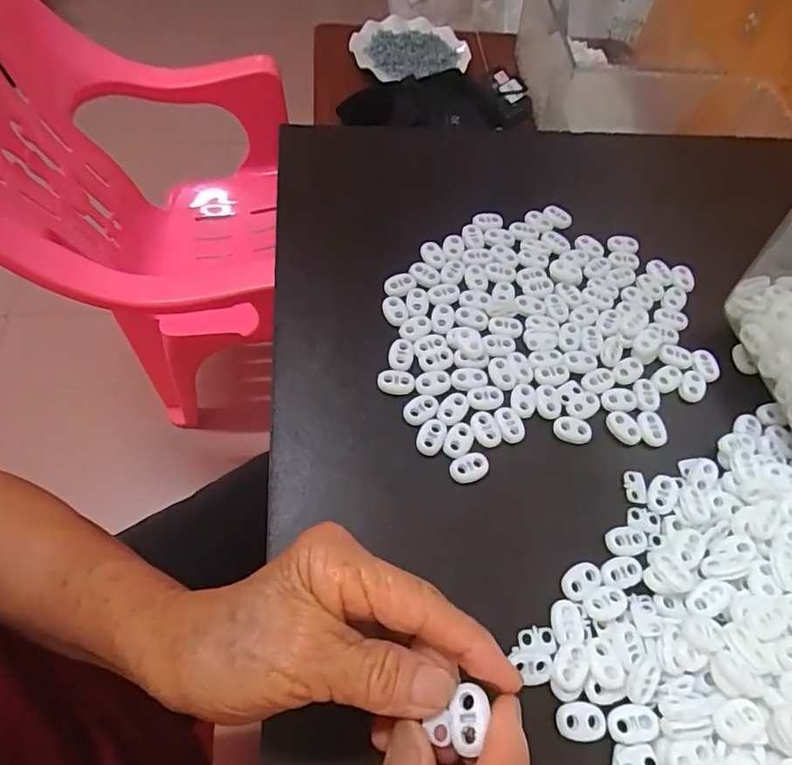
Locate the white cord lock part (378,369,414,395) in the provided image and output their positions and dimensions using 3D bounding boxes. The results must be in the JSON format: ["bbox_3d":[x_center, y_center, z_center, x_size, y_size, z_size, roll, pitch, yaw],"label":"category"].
[{"bbox_3d":[0.000,-0.001,0.317,0.022,0.004,0.015,2,61,-4],"label":"white cord lock part"}]

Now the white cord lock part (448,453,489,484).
[{"bbox_3d":[0.042,0.048,0.295,0.022,0.004,0.015,-18,64,-14],"label":"white cord lock part"}]

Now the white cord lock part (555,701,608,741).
[{"bbox_3d":[0.086,0.157,0.242,0.022,0.004,0.015,2,61,-4],"label":"white cord lock part"}]

